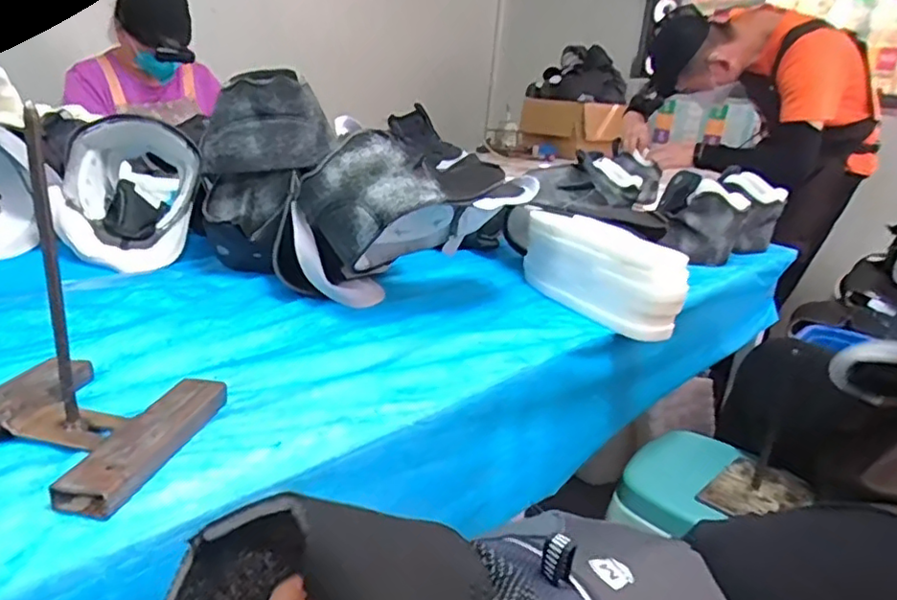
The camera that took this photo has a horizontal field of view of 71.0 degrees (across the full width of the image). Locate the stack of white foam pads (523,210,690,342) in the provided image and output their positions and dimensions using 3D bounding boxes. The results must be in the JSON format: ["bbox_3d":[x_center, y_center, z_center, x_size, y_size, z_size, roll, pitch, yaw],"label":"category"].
[{"bbox_3d":[0.206,-0.045,0.871,0.091,0.109,0.251,-5,21,-26],"label":"stack of white foam pads"}]

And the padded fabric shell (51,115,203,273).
[{"bbox_3d":[-0.478,-0.167,0.939,0.193,0.179,0.237,-2,20,-21],"label":"padded fabric shell"}]

